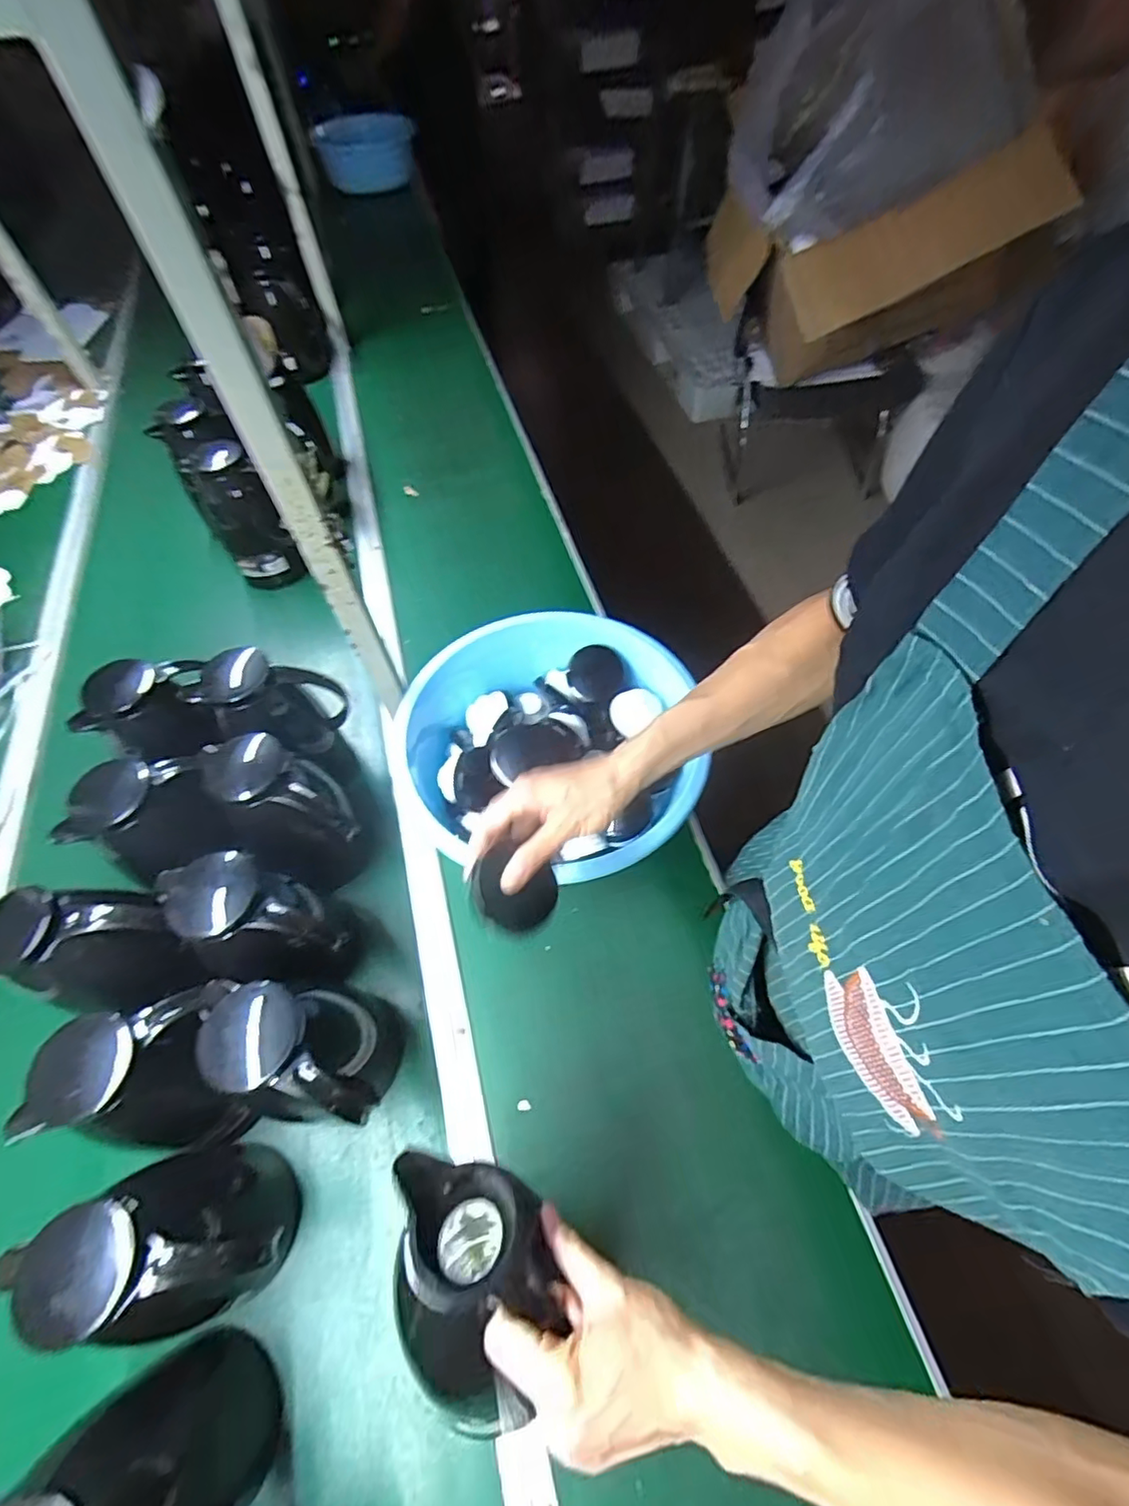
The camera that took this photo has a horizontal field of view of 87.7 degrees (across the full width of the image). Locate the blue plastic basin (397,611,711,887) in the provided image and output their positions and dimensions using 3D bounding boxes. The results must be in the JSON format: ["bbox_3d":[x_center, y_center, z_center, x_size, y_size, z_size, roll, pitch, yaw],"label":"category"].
[{"bbox_3d":[-0.022,-0.001,0.743,0.340,0.149,0.343,-1,59,2],"label":"blue plastic basin"}]

